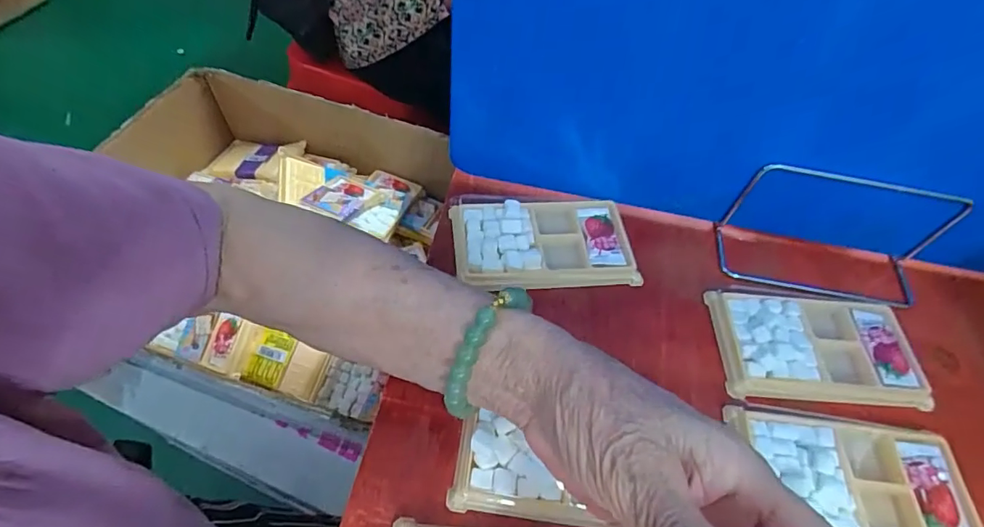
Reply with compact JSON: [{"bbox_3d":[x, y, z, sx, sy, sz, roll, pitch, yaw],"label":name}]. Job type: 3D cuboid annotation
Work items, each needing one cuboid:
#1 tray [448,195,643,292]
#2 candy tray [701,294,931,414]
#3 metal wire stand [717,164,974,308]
[{"bbox_3d":[0.038,-0.017,0.378,0.132,0.018,0.081,-4,56,-7],"label":"tray"},{"bbox_3d":[0.224,0.058,0.343,0.134,0.013,0.079,6,55,0],"label":"candy tray"},{"bbox_3d":[0.255,-0.012,0.365,0.150,0.086,0.055,12,55,4],"label":"metal wire stand"}]

